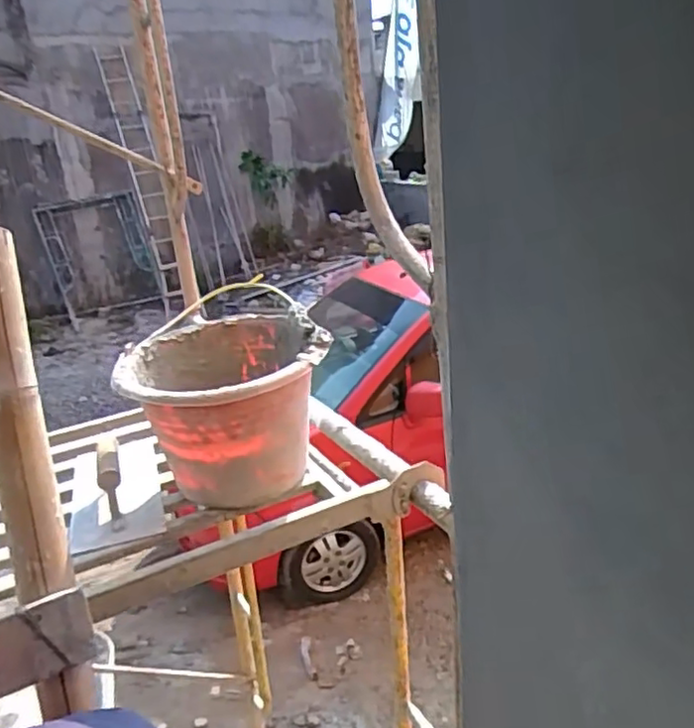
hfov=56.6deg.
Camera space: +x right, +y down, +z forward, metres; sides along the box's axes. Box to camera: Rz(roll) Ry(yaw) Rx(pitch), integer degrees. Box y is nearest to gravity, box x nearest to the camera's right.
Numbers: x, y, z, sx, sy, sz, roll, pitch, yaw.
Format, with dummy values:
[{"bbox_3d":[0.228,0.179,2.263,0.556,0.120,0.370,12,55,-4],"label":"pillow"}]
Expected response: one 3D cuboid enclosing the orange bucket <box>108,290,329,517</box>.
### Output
[{"bbox_3d":[-0.158,0.069,0.890,0.253,0.205,0.265,-9,21,-9],"label":"orange bucket"}]

